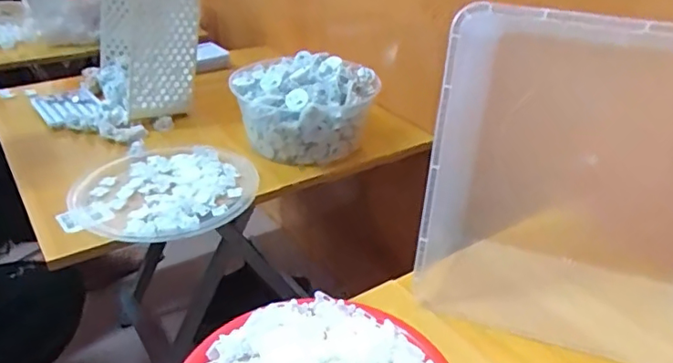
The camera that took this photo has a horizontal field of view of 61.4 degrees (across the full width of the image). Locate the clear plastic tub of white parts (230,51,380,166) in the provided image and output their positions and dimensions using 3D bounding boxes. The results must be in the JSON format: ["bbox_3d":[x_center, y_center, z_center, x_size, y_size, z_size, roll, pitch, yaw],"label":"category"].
[{"bbox_3d":[-0.049,-0.117,0.887,0.187,0.116,0.171,0,30,0],"label":"clear plastic tub of white parts"}]

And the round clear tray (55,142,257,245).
[{"bbox_3d":[-0.229,0.009,0.756,0.237,0.022,0.217,0,30,0],"label":"round clear tray"}]

